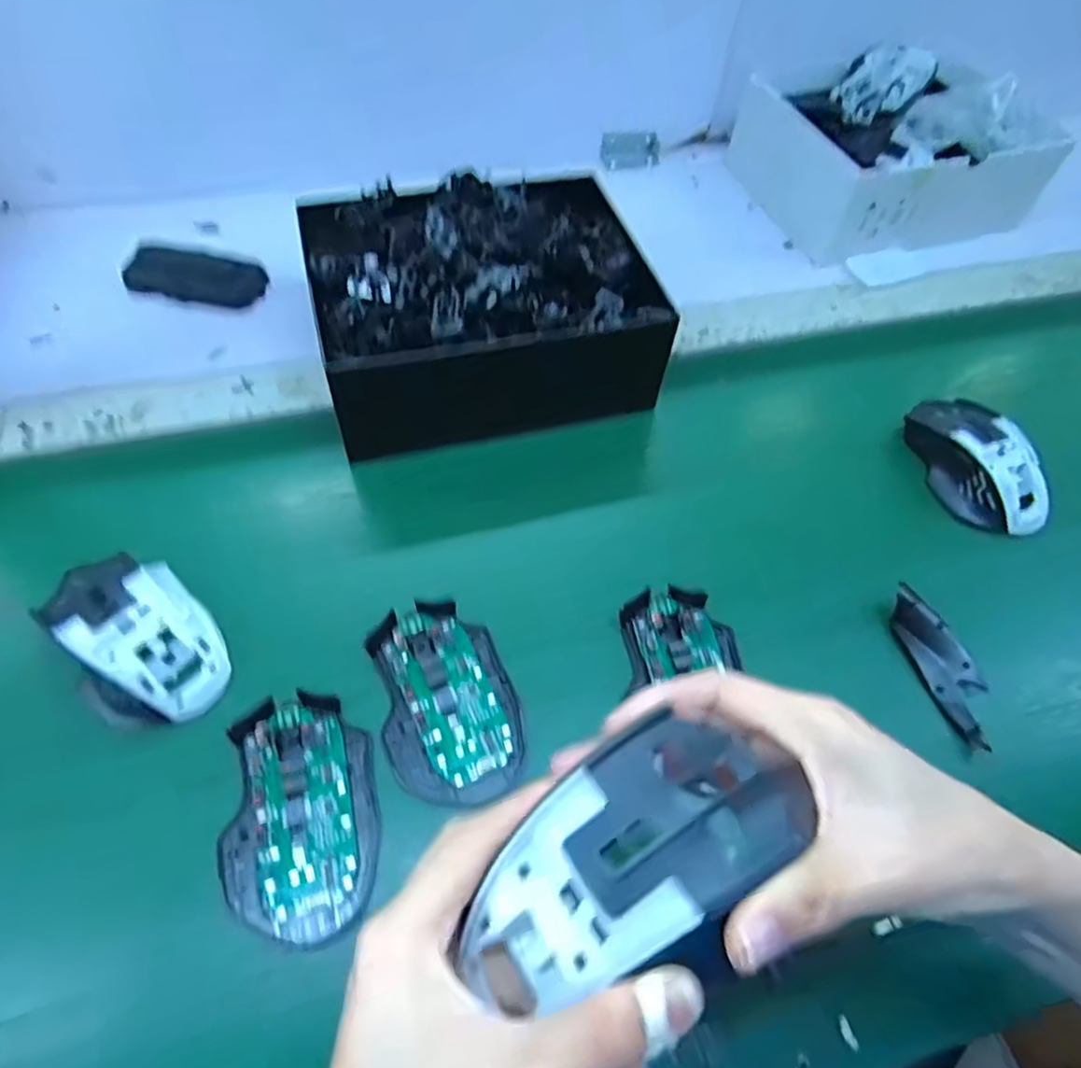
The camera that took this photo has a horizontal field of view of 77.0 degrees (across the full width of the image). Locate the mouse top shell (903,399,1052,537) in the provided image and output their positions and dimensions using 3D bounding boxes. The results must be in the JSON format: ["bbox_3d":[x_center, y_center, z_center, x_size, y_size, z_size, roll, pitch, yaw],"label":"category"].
[{"bbox_3d":[0.311,-0.054,0.485,0.062,0.038,0.115,-15,59,-13],"label":"mouse top shell"}]

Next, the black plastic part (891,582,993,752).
[{"bbox_3d":[0.242,0.077,0.406,0.032,0.020,0.094,-18,60,-15],"label":"black plastic part"}]

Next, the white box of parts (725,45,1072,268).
[{"bbox_3d":[0.354,-0.381,0.675,0.259,0.095,0.211,-14,64,-16],"label":"white box of parts"}]

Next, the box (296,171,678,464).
[{"bbox_3d":[-0.043,-0.169,0.495,0.226,0.104,0.177,-12,59,-12],"label":"box"}]

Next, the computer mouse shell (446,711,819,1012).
[{"bbox_3d":[0.027,0.094,0.204,0.111,0.023,0.053,-30,63,-12],"label":"computer mouse shell"}]

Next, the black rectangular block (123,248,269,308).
[{"bbox_3d":[-0.278,-0.210,0.554,0.103,0.019,0.045,11,57,3],"label":"black rectangular block"}]

